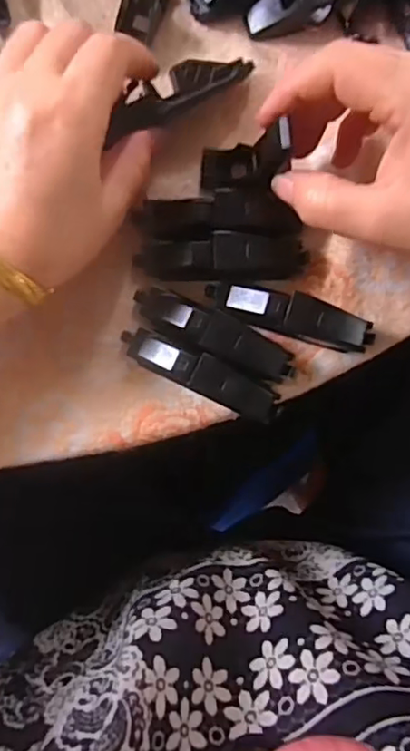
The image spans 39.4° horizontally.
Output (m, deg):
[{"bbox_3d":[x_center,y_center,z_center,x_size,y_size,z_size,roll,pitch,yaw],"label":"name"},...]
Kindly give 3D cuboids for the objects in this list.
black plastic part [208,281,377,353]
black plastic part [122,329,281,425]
[{"bbox_3d":[0.041,-0.028,0.270,0.080,0.015,0.019,15,90,0],"label":"black plastic part"},{"bbox_3d":[-0.002,-0.001,0.272,0.080,0.021,0.018,26,90,-1],"label":"black plastic part"}]

